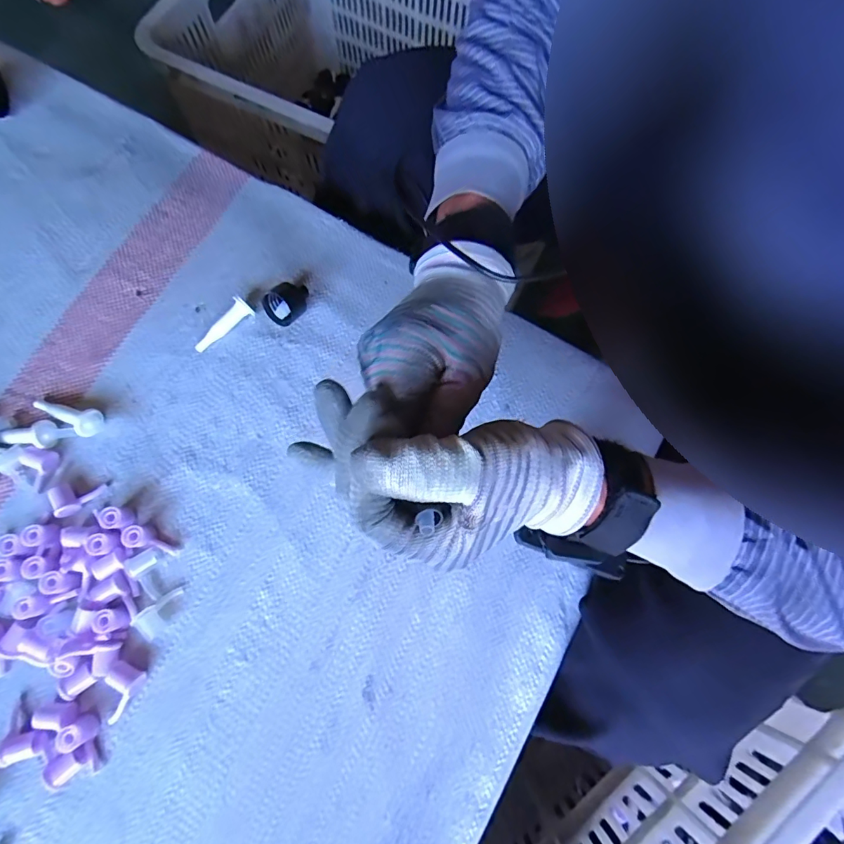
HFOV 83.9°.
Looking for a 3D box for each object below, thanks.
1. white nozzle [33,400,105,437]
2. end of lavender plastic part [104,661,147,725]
[{"bbox_3d":[-0.280,-0.006,0.369,0.058,0.018,0.021,18,75,5],"label":"white nozzle"},{"bbox_3d":[-0.207,0.183,0.318,0.021,0.012,0.035,31,76,8],"label":"end of lavender plastic part"}]

